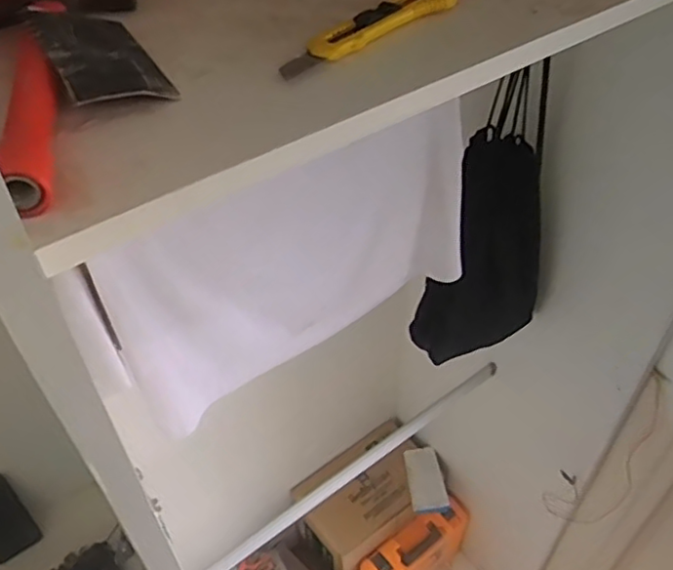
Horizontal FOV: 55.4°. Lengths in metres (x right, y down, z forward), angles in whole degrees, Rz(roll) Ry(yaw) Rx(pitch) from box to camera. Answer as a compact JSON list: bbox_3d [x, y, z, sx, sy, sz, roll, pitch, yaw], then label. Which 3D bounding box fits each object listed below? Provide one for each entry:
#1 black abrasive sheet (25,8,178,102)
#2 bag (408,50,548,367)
[{"bbox_3d":[-0.153,-0.150,0.417,0.067,0.008,0.120,-12,48,-38],"label":"black abrasive sheet"},{"bbox_3d":[0.239,-0.090,0.993,0.244,0.516,0.110,-24,50,-21],"label":"bag"}]

